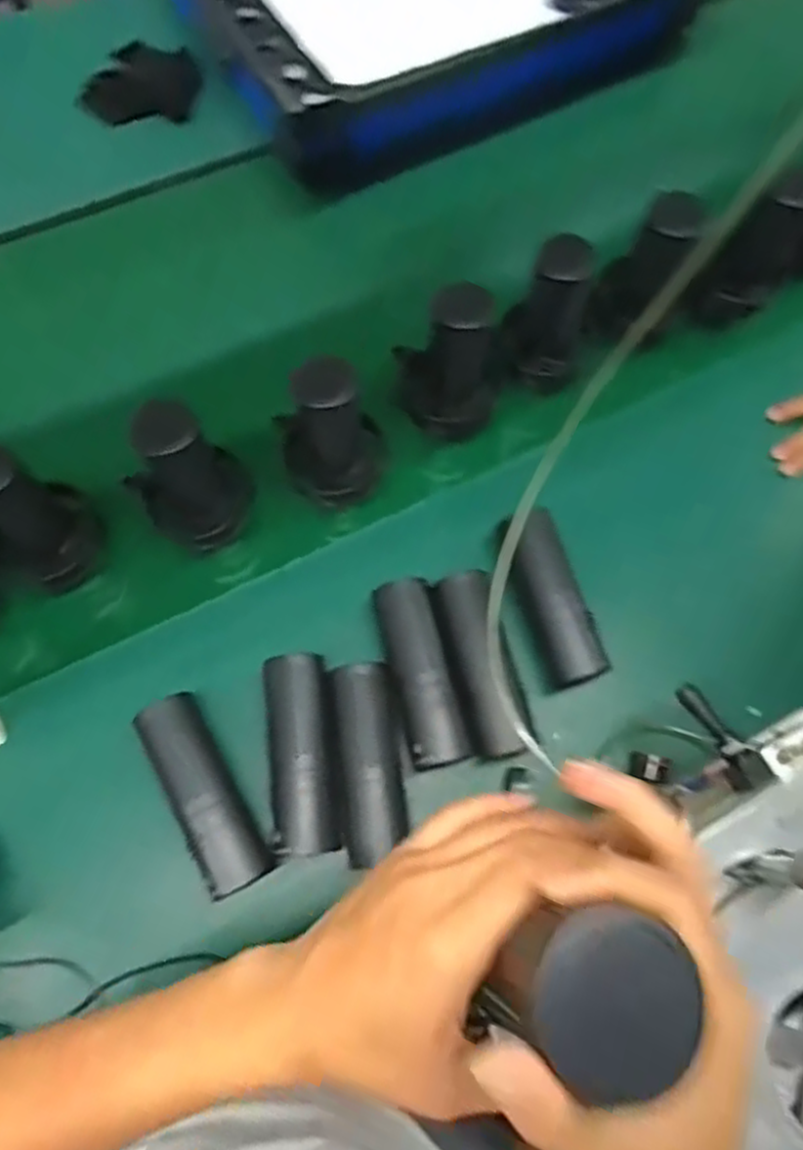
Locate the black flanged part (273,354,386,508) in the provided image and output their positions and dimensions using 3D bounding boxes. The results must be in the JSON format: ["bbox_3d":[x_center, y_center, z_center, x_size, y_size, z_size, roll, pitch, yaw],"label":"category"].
[{"bbox_3d":[-0.063,-0.129,0.651,0.098,0.167,0.079,-3,71,-3],"label":"black flanged part"}]

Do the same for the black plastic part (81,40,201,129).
[{"bbox_3d":[-0.318,-0.594,0.885,0.150,0.056,0.059,-7,71,-5],"label":"black plastic part"}]

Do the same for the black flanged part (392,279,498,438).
[{"bbox_3d":[0.045,-0.205,0.682,0.101,0.154,0.084,7,70,0],"label":"black flanged part"}]

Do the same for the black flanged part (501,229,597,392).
[{"bbox_3d":[0.146,-0.255,0.708,0.086,0.151,0.076,16,71,3],"label":"black flanged part"}]

